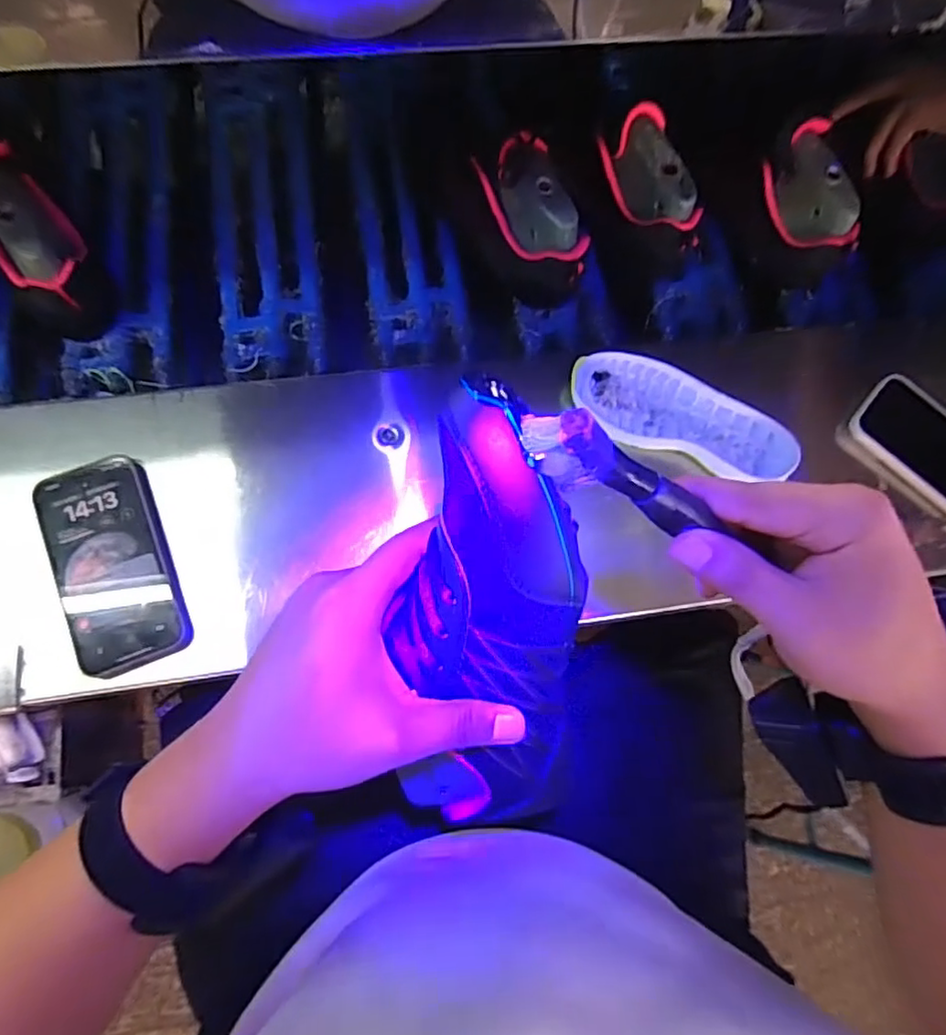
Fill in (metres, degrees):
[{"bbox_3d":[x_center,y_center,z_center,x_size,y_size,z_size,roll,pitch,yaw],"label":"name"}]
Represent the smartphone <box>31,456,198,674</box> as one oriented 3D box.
[{"bbox_3d":[-0.279,0.036,0.479,0.081,0.015,0.164,-21,80,-9],"label":"smartphone"}]

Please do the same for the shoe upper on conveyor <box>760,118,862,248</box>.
[{"bbox_3d":[0.312,-0.301,0.573,0.056,0.049,0.109,-22,85,-8],"label":"shoe upper on conveyor"}]

